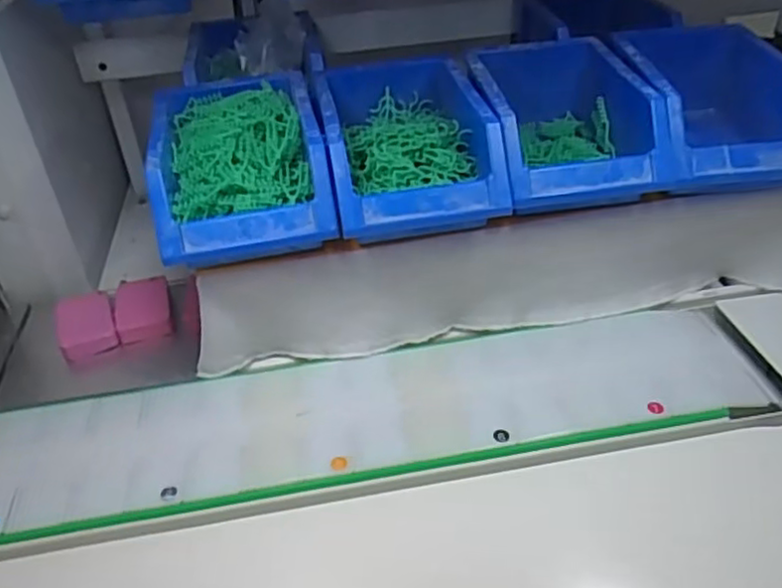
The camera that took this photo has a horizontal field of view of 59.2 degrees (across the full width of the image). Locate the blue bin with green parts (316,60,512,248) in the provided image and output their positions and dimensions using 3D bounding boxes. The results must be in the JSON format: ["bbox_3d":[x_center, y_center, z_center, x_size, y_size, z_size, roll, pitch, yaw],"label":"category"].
[{"bbox_3d":[0.009,-0.122,0.551,0.123,0.072,0.195,-8,37,-6],"label":"blue bin with green parts"}]

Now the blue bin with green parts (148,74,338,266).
[{"bbox_3d":[-0.115,-0.102,0.530,0.122,0.070,0.179,-9,38,-8],"label":"blue bin with green parts"}]

